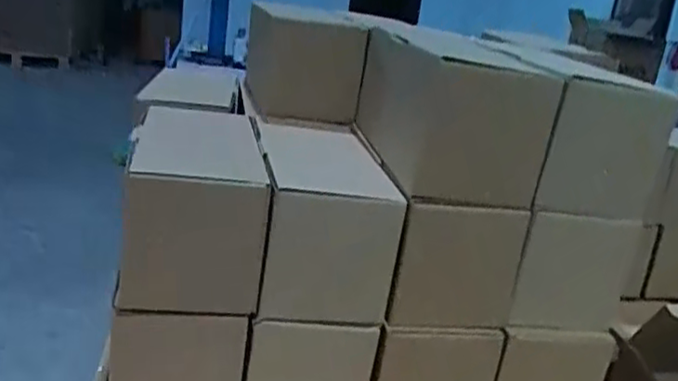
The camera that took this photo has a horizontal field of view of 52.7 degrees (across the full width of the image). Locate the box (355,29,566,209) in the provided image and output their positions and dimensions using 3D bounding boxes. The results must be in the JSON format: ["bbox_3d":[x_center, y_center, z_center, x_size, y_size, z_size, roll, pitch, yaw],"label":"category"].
[{"bbox_3d":[0.083,-0.069,0.566,0.100,0.102,0.246,6,13,-11],"label":"box"}]

